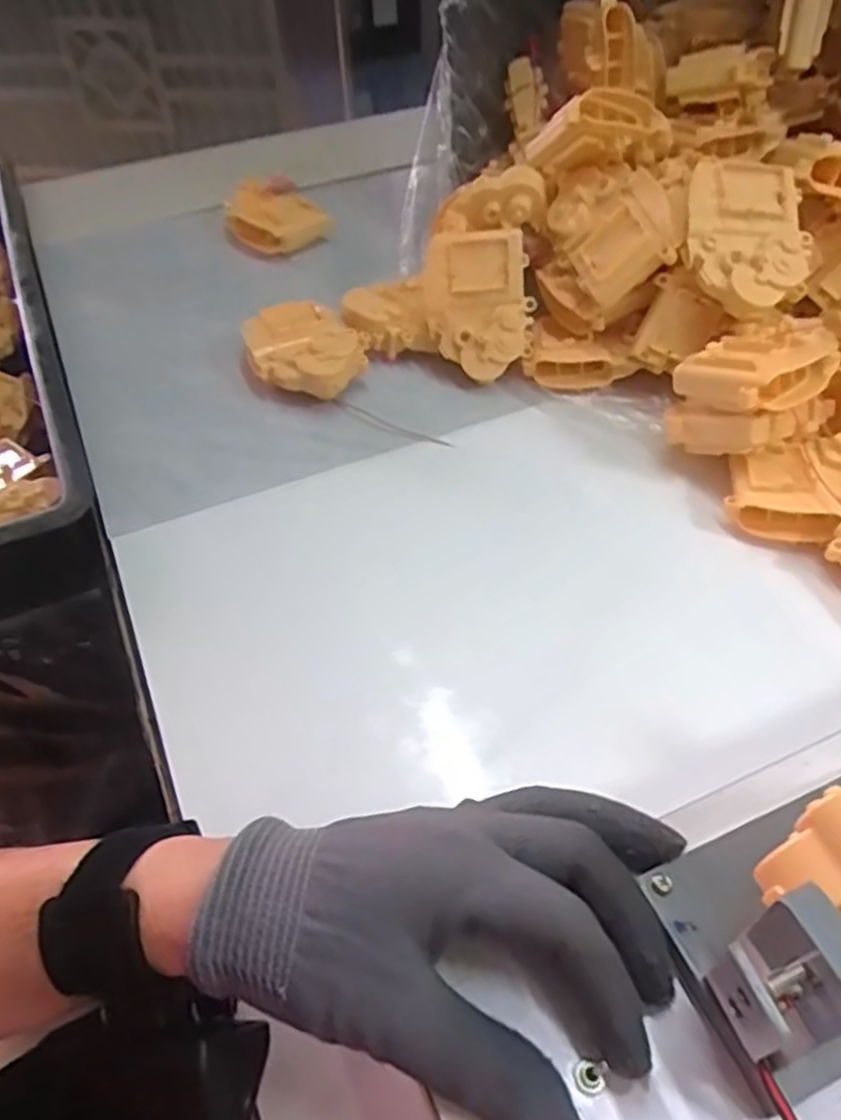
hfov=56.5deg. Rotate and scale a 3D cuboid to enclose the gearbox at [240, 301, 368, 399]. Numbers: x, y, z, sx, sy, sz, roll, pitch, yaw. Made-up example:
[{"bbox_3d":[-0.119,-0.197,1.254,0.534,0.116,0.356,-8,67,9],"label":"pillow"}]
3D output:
[{"bbox_3d":[-0.081,-0.143,0.546,0.073,0.042,0.097,-15,49,-11],"label":"gearbox"}]

